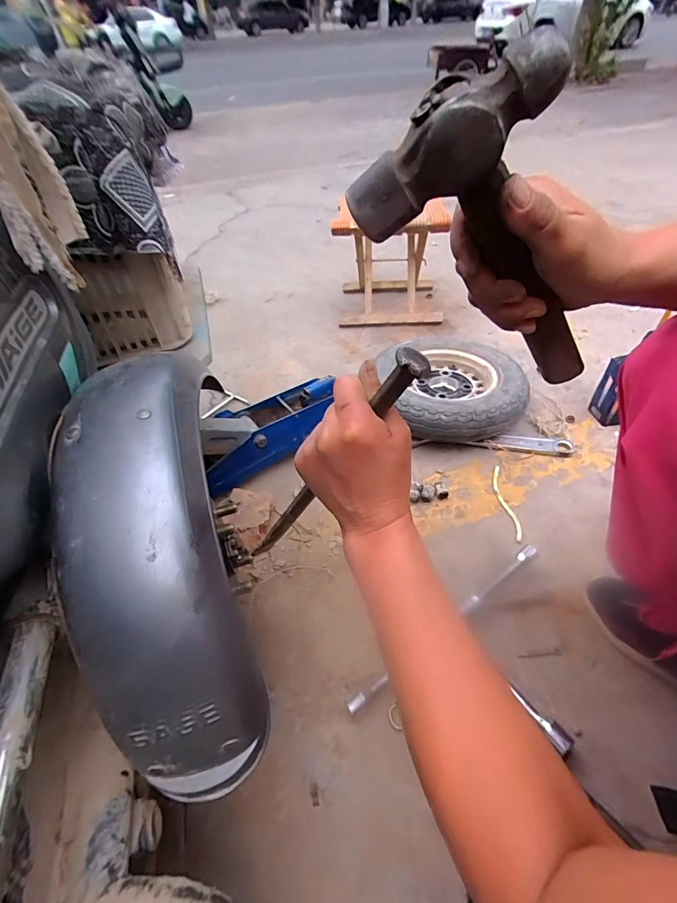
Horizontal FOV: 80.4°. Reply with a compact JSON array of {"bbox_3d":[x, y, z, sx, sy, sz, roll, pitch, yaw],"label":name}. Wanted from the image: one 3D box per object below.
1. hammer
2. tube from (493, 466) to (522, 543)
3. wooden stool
[{"bbox_3d":[0.112,-0.114,0.266,0.099,0.232,0.046,-43,46,16],"label":"hammer"},{"bbox_3d":[0.301,0.091,0.722,0.021,0.005,0.167,-3,46,3],"label":"tube"},{"bbox_3d":[0.153,-0.566,1.199,0.310,0.287,0.274,4,48,6],"label":"wooden stool"}]

